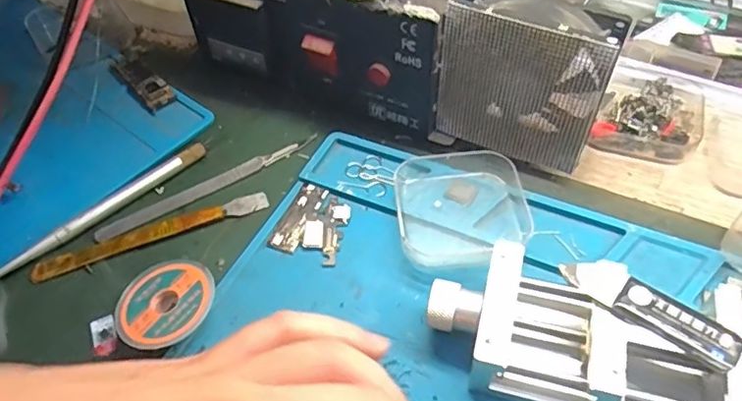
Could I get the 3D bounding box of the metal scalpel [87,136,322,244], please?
[{"bbox_3d":[-0.089,-0.009,0.317,0.127,0.004,0.010,-29,54,-18],"label":"metal scalpel"}]

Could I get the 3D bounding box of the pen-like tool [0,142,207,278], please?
[{"bbox_3d":[-0.143,0.004,0.305,0.125,0.008,0.009,-39,57,-25],"label":"pen-like tool"}]

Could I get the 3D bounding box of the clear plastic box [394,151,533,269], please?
[{"bbox_3d":[0.045,0.002,0.288,0.064,0.016,0.066,-6,50,0],"label":"clear plastic box"}]

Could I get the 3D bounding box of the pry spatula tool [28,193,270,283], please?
[{"bbox_3d":[-0.113,0.017,0.295,0.119,0.004,0.012,-19,51,-11],"label":"pry spatula tool"}]

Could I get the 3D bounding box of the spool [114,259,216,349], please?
[{"bbox_3d":[-0.094,0.048,0.262,0.044,0.012,0.043,-38,57,-24],"label":"spool"}]

